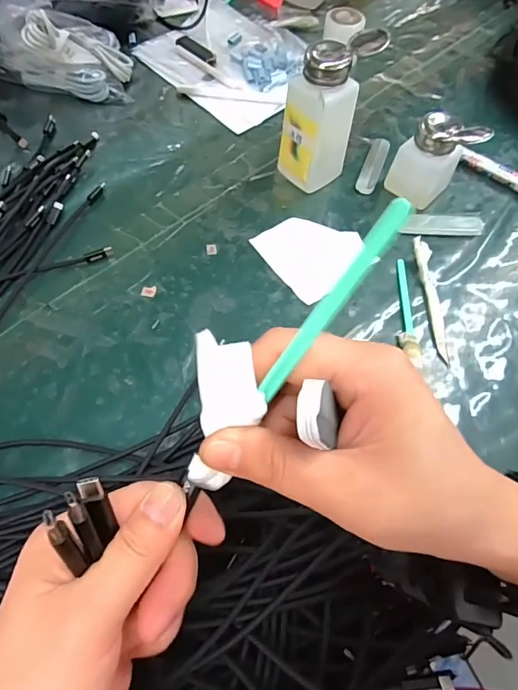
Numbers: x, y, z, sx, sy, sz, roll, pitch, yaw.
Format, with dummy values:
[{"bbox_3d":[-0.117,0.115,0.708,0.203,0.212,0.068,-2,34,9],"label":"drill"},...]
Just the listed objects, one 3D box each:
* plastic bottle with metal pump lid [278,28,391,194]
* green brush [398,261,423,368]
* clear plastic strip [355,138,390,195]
[{"bbox_3d":[0.063,-0.216,0.409,0.068,0.130,0.048,-28,67,-16],"label":"plastic bottle with metal pump lid"},{"bbox_3d":[0.131,-0.032,0.384,0.015,0.009,0.111,3,62,-1],"label":"green brush"},{"bbox_3d":[0.126,-0.198,0.472,0.021,0.009,0.085,21,63,8],"label":"clear plastic strip"}]

